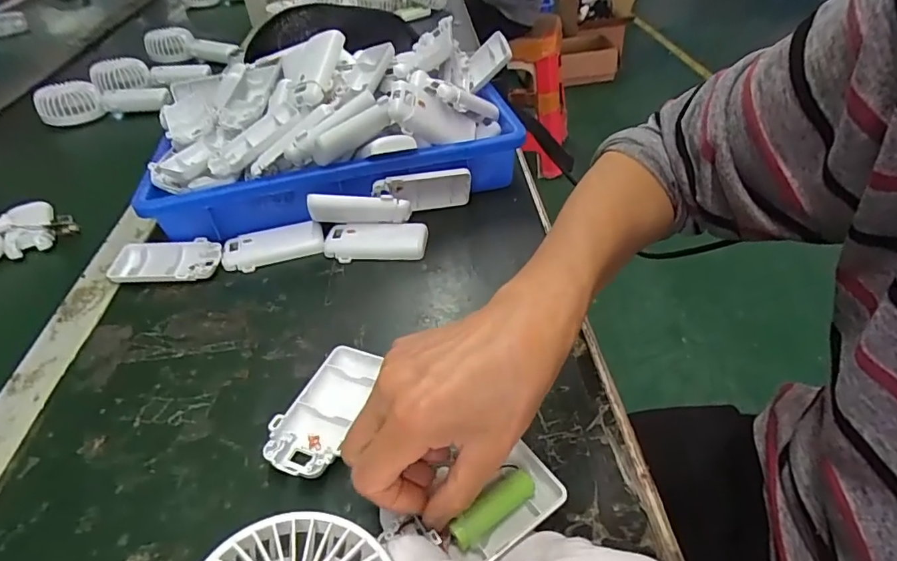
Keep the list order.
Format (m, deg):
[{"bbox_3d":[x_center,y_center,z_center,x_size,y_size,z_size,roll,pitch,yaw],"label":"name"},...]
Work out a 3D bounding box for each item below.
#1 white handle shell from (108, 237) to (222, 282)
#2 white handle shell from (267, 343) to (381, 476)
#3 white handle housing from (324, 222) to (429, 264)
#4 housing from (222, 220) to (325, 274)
[{"bbox_3d":[-0.258,-0.017,0.472,0.094,0.013,0.047,-1,41,4],"label":"white handle shell"},{"bbox_3d":[-0.082,0.085,0.341,0.047,0.017,0.094,6,43,13],"label":"white handle shell"},{"bbox_3d":[-0.067,-0.036,0.470,0.094,0.015,0.041,-2,41,3],"label":"white handle housing"},{"bbox_3d":[-0.164,-0.034,0.482,0.091,0.014,0.042,-11,42,-7],"label":"housing"}]

